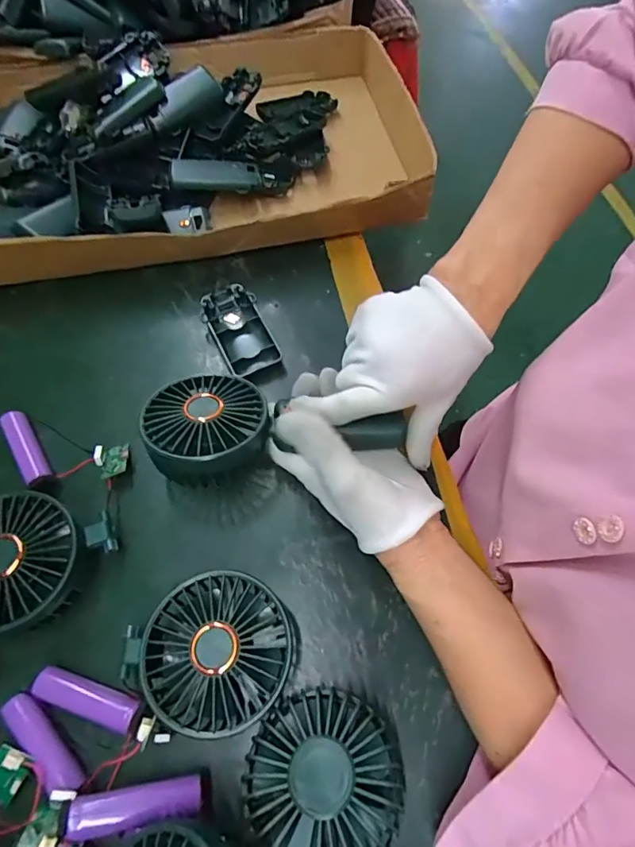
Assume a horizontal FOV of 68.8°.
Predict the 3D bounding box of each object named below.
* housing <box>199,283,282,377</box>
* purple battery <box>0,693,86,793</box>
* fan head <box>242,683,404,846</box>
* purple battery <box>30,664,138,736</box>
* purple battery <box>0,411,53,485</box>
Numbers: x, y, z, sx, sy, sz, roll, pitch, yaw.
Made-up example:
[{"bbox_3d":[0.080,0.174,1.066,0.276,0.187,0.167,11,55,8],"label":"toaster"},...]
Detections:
[{"bbox_3d":[-0.071,-0.082,0.416,0.051,0.018,0.093,-21,64,-10],"label":"housing"},{"bbox_3d":[-0.161,0.189,0.274,0.065,0.015,0.016,40,70,19],"label":"purple battery"},{"bbox_3d":[0.005,0.196,0.252,0.078,0.053,0.088,-19,64,-9],"label":"fan head"},{"bbox_3d":[-0.142,0.169,0.286,0.066,0.018,0.018,16,64,9],"label":"purple battery"},{"bbox_3d":[-0.229,0.020,0.366,0.018,0.020,0.066,-32,67,-15],"label":"purple battery"}]

